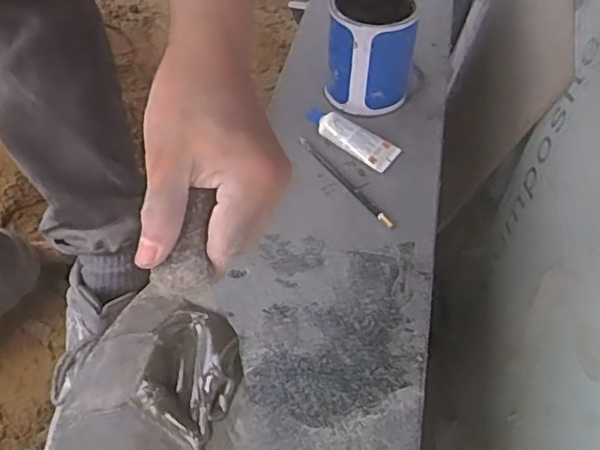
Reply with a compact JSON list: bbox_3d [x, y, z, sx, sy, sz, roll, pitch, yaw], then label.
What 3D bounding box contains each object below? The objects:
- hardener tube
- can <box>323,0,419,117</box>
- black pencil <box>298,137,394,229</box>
[{"bbox_3d":[0.060,-0.103,0.668,0.110,0.019,0.043,34,57,22],"label":"hardener tube"},{"bbox_3d":[0.083,-0.203,0.688,0.096,0.128,0.096,1,51,-2],"label":"can"},{"bbox_3d":[0.048,-0.048,0.633,0.011,0.006,0.155,-29,58,-24],"label":"black pencil"}]

